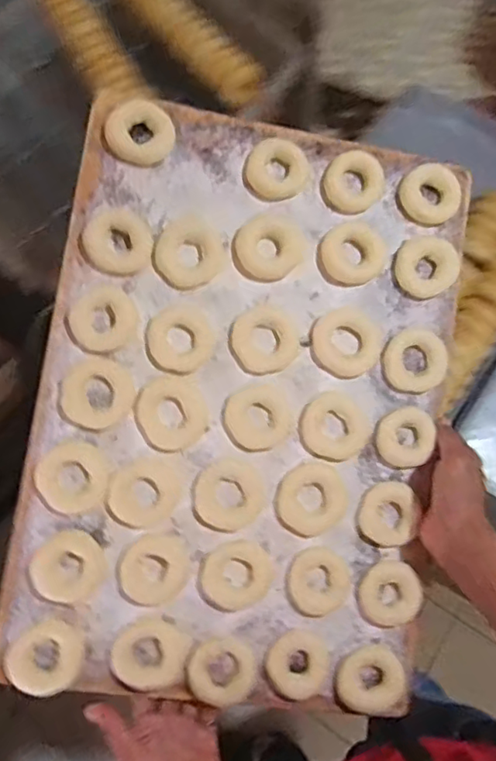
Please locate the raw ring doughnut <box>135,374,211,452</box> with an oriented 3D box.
[{"bbox_3d":[-0.078,0.033,0.596,0.073,0.014,0.073,1,86,-7],"label":"raw ring doughnut"}]

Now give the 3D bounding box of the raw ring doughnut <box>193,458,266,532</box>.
[{"bbox_3d":[-0.019,0.116,0.593,0.071,0.011,0.071,1,85,-6],"label":"raw ring doughnut"}]

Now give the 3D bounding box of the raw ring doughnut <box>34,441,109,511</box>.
[{"bbox_3d":[-0.174,0.095,0.573,0.064,0.016,0.064,0,73,0],"label":"raw ring doughnut"}]

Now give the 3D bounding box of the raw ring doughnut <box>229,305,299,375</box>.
[{"bbox_3d":[0.016,-0.042,0.614,0.069,0.015,0.069,0,87,-5],"label":"raw ring doughnut"}]

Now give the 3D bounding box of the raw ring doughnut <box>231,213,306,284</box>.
[{"bbox_3d":[0.022,-0.140,0.619,0.076,0.020,0.067,-11,93,-1],"label":"raw ring doughnut"}]

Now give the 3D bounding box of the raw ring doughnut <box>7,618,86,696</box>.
[{"bbox_3d":[-0.194,0.267,0.556,0.067,0.011,0.062,0,73,0],"label":"raw ring doughnut"}]

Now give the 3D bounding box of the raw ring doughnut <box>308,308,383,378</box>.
[{"bbox_3d":[0.104,-0.041,0.620,0.075,0.009,0.075,1,82,-10],"label":"raw ring doughnut"}]

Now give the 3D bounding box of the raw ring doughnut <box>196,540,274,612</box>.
[{"bbox_3d":[-0.013,0.198,0.589,0.075,0.012,0.067,-25,90,-5],"label":"raw ring doughnut"}]

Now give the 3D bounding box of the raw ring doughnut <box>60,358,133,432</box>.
[{"bbox_3d":[-0.152,0.013,0.588,0.071,0.015,0.071,0,87,-6],"label":"raw ring doughnut"}]

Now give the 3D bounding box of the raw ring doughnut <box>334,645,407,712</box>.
[{"bbox_3d":[0.126,0.307,0.595,0.069,0.015,0.061,-19,74,-6],"label":"raw ring doughnut"}]

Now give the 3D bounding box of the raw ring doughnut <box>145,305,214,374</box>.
[{"bbox_3d":[-0.070,-0.041,0.602,0.068,0.016,0.068,1,86,-7],"label":"raw ring doughnut"}]

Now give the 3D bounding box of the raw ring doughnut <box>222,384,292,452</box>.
[{"bbox_3d":[0.010,0.039,0.603,0.068,0.018,0.065,0,73,0],"label":"raw ring doughnut"}]

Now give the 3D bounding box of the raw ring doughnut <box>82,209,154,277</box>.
[{"bbox_3d":[-0.134,-0.143,0.601,0.067,0.016,0.066,5,91,-10],"label":"raw ring doughnut"}]

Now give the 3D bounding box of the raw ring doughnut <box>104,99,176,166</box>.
[{"bbox_3d":[-0.113,-0.258,0.610,0.069,0.018,0.063,-8,99,-8],"label":"raw ring doughnut"}]

